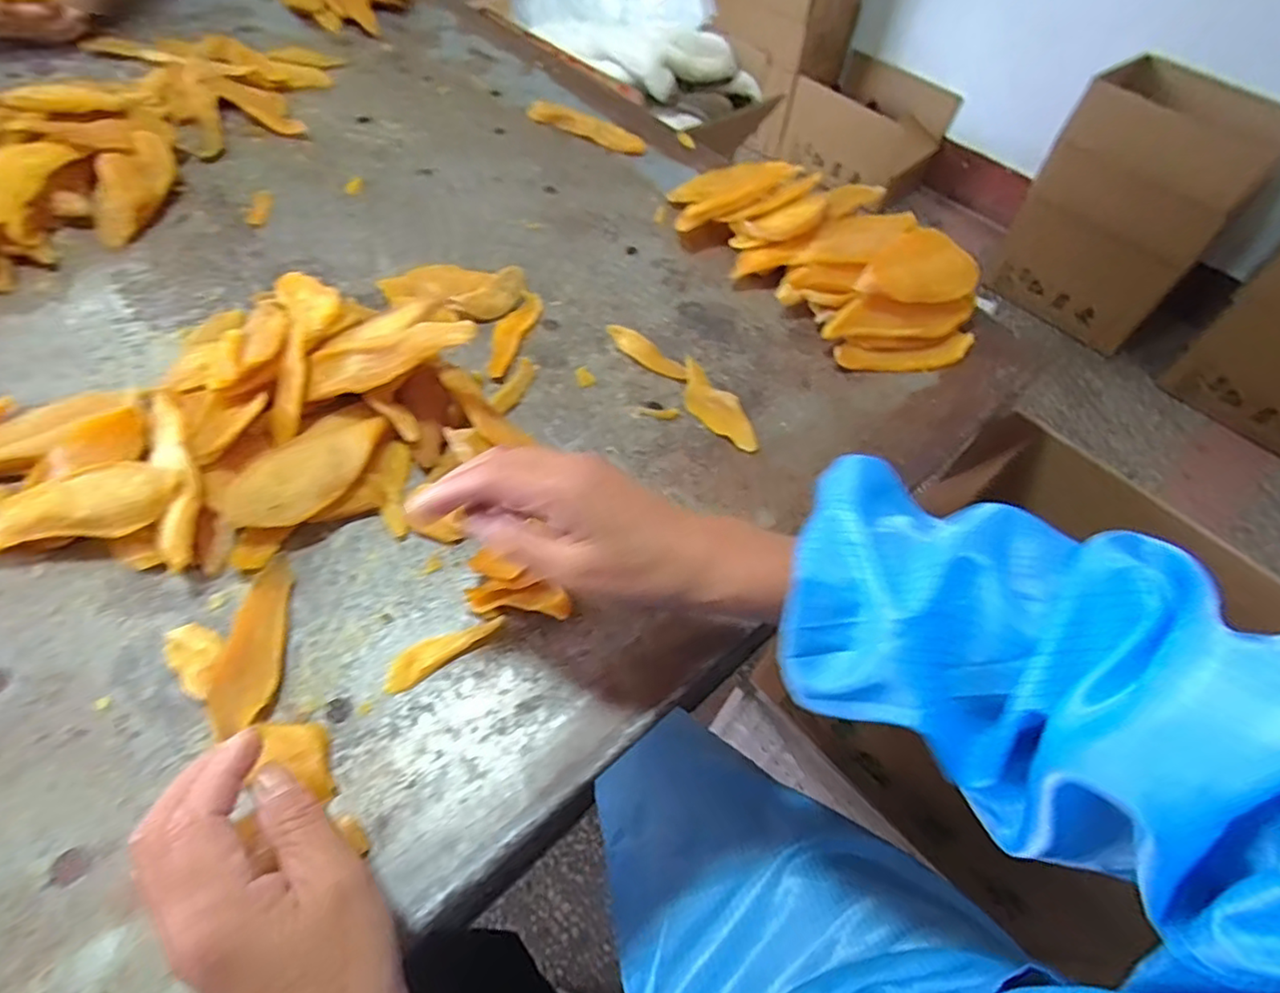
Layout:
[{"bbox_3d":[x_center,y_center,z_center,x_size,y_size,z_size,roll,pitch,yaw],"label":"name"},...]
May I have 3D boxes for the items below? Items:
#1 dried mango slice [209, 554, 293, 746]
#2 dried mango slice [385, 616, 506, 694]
[{"bbox_3d":[-0.216,0.081,0.364,0.030,0.013,0.108,-5,54,-9],"label":"dried mango slice"},{"bbox_3d":[-0.115,0.086,0.373,0.071,0.010,0.021,-30,61,-25],"label":"dried mango slice"}]

